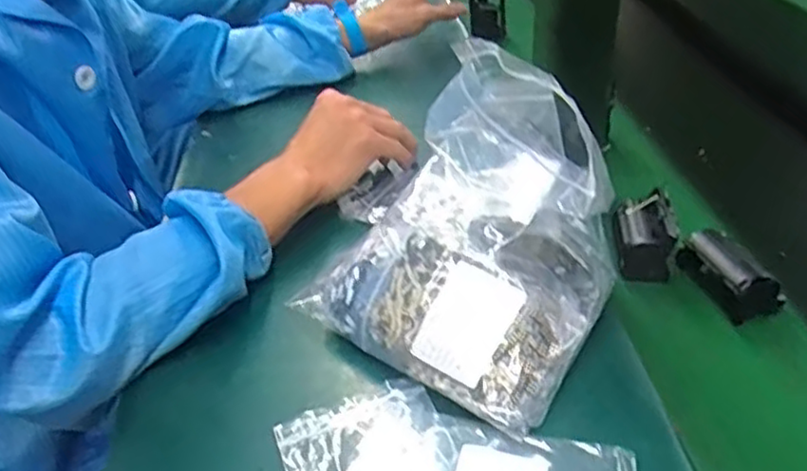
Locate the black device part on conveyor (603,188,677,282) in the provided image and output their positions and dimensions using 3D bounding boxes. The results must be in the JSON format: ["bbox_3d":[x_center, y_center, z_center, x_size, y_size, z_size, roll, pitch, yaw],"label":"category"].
[{"bbox_3d":[0.187,0.002,0.552,0.045,0.046,0.065,2,32,7],"label":"black device part on conveyor"}]

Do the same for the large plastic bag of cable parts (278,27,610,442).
[{"bbox_3d":[0.043,-0.009,0.484,0.200,0.155,0.180,26,47,35],"label":"large plastic bag of cable parts"}]

